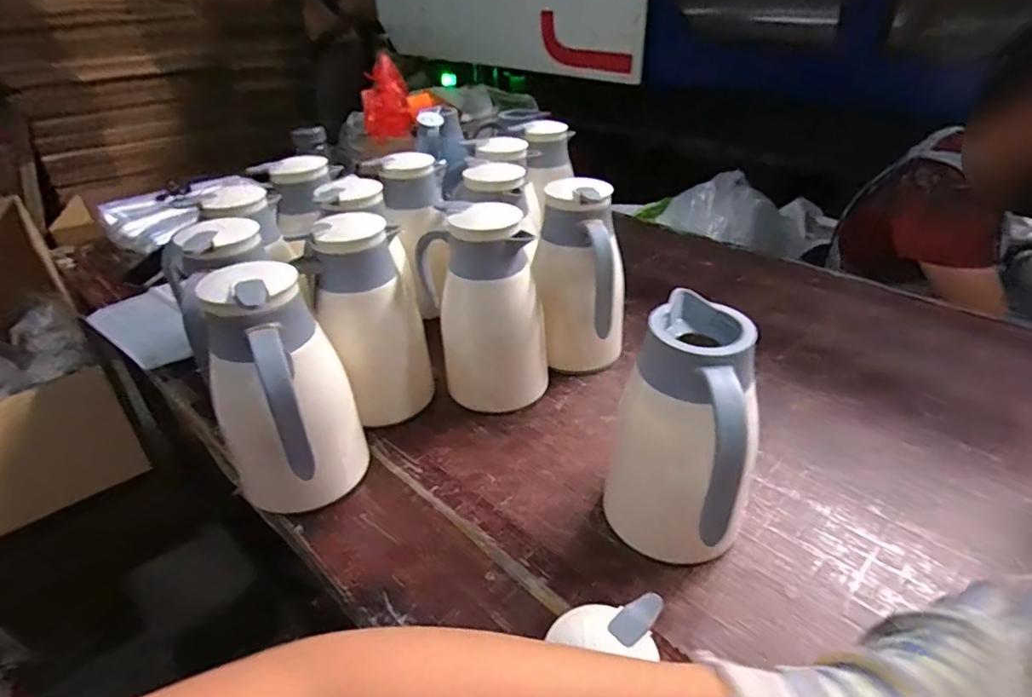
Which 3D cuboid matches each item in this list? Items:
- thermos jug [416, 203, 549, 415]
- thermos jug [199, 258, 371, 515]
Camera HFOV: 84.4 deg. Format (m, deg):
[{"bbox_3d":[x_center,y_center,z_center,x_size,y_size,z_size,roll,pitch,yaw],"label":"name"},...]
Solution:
[{"bbox_3d":[-0.043,-0.052,0.725,0.120,0.245,0.145,-14,36,-18],"label":"thermos jug"},{"bbox_3d":[-0.234,0.048,0.580,0.116,0.240,0.111,11,36,19],"label":"thermos jug"}]

